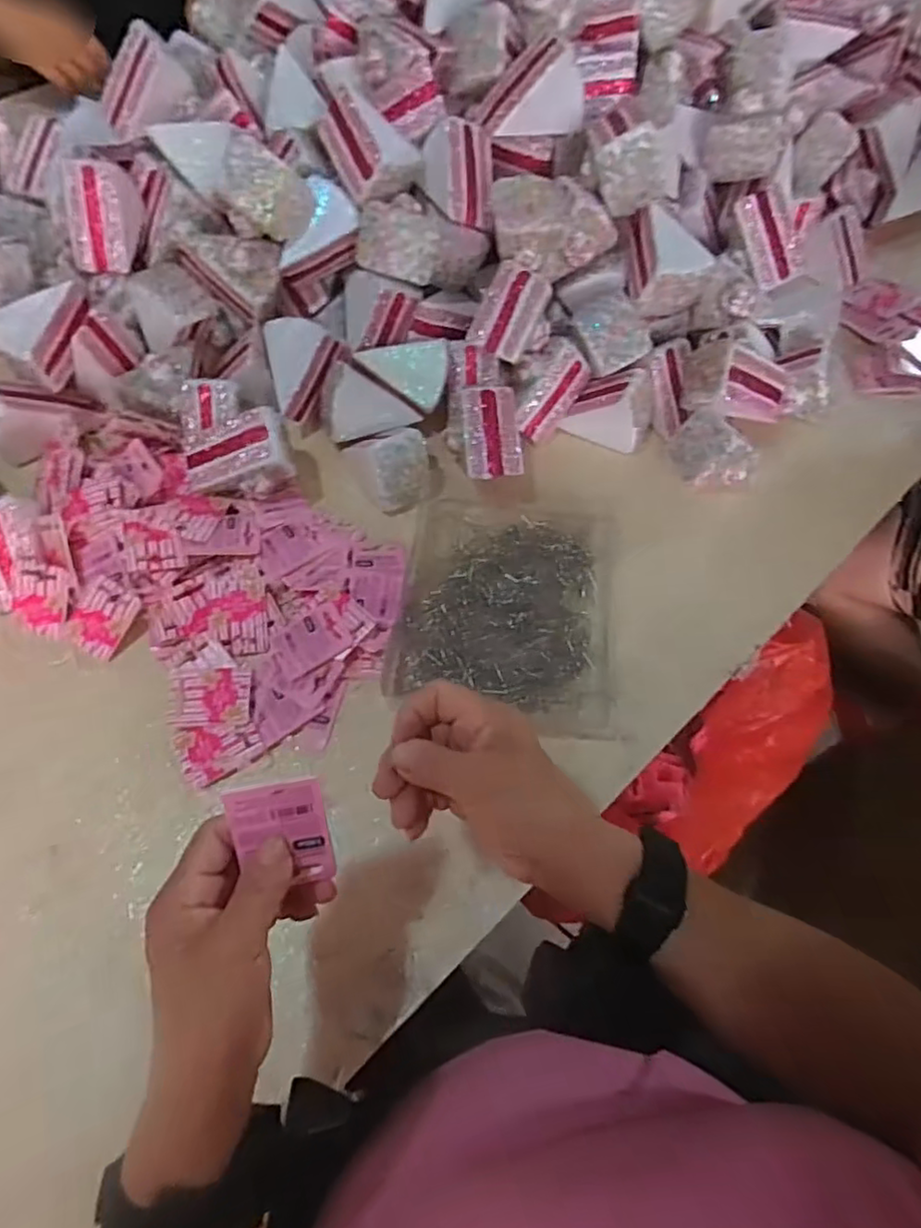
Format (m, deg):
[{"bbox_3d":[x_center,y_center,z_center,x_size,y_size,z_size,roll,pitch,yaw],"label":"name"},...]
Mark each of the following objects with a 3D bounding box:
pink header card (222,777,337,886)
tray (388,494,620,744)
[{"bbox_3d":[-0.088,0.110,0.320,0.044,0.006,0.058,-10,108,-11],"label":"pink header card"},{"bbox_3d":[0.042,-0.011,0.555,0.182,0.018,0.211,6,63,1],"label":"tray"}]

